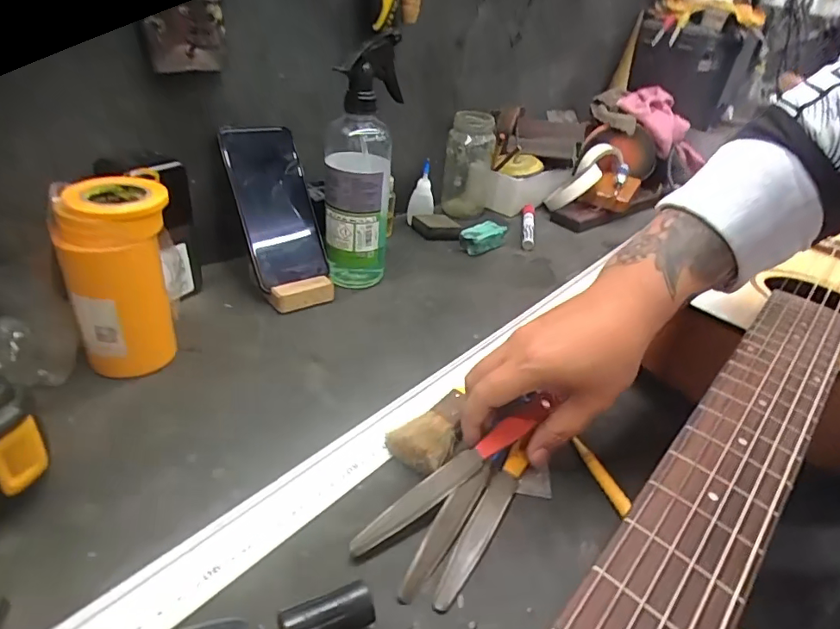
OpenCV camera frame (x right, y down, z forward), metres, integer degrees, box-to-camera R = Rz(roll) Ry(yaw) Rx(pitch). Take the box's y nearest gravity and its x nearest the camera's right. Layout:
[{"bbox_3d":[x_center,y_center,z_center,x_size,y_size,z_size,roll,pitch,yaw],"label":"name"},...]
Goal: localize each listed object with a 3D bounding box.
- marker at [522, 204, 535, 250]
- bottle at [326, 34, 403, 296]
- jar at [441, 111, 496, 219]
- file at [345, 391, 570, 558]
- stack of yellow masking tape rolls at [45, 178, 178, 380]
[{"bbox_3d":[0.155,-0.129,0.714,0.016,0.020,0.148,12,33,6],"label":"marker"},{"bbox_3d":[-0.060,-0.141,0.503,0.070,0.223,0.084,1,33,-10],"label":"bottle"},{"bbox_3d":[0.069,-0.212,0.721,0.067,0.146,0.065,6,33,-4],"label":"jar"},{"bbox_3d":[0.028,0.100,0.328,0.171,0.006,0.016,-27,46,-32],"label":"file"},{"bbox_3d":[-0.219,-0.025,0.371,0.064,0.134,0.059,-8,36,-23],"label":"stack of yellow masking tape rolls"}]

